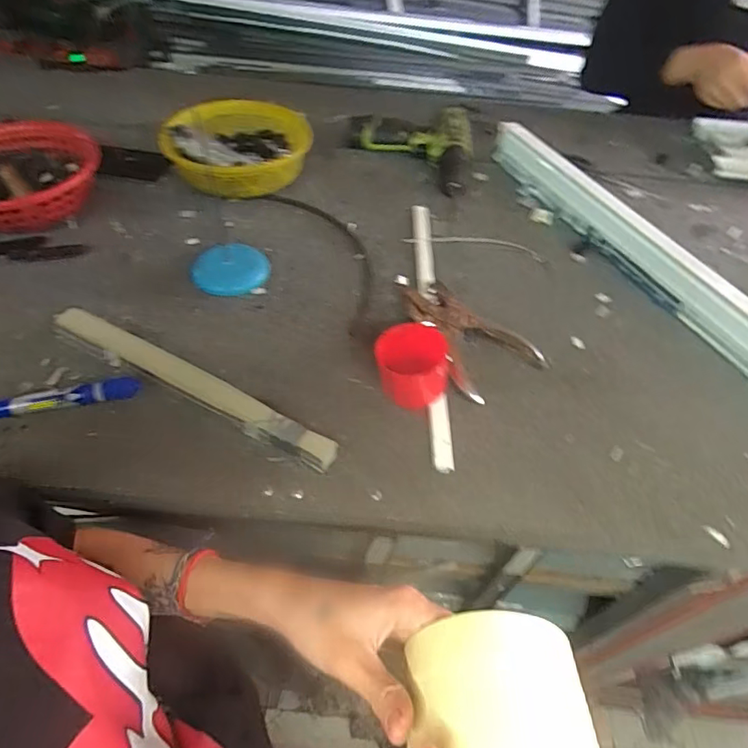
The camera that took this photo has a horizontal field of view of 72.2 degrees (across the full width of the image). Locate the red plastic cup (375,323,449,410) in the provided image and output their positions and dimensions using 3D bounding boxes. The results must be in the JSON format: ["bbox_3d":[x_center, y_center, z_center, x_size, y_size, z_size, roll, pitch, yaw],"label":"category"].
[{"bbox_3d":[0.037,-0.006,0.488,0.069,0.054,0.067,1,50,-1],"label":"red plastic cup"}]

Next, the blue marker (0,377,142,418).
[{"bbox_3d":[-0.283,0.021,0.462,0.132,0.019,0.021,-12,51,-12],"label":"blue marker"}]

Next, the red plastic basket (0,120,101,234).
[{"bbox_3d":[-0.428,-0.228,0.606,0.191,0.057,0.167,-11,52,-13],"label":"red plastic basket"}]

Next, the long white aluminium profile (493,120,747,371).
[{"bbox_3d":[0.362,-0.108,0.603,0.044,0.049,0.729,-18,53,-17],"label":"long white aluminium profile"}]

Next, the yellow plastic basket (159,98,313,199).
[{"bbox_3d":[-0.180,-0.305,0.693,0.171,0.067,0.170,2,50,0],"label":"yellow plastic basket"}]

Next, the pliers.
[{"bbox_3d":[0.102,-0.045,0.553,0.101,0.023,0.153,-20,53,-18],"label":"pliers"}]

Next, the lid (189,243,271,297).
[{"bbox_3d":[-0.166,-0.122,0.594,0.086,0.017,0.075,-8,51,-9],"label":"lid"}]

